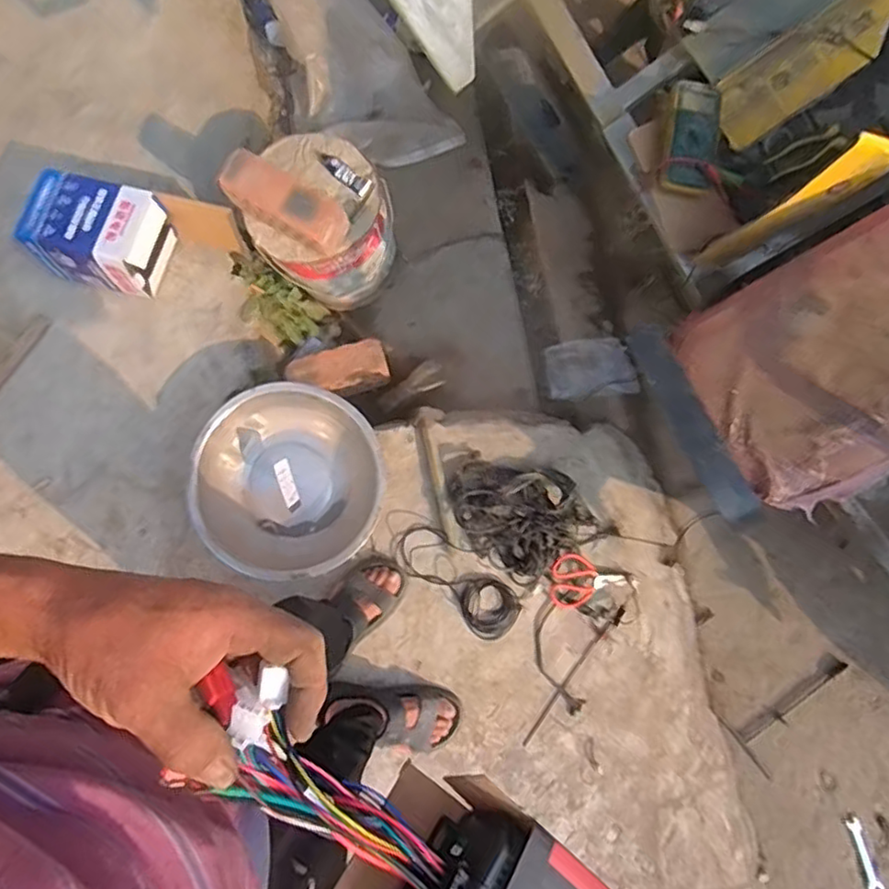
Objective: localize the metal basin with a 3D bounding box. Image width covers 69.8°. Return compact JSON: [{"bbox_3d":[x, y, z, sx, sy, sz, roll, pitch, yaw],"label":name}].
[{"bbox_3d":[-0.305,0.077,1.273,0.362,0.107,0.366,-1,79,4],"label":"metal basin"}]

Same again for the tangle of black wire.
[{"bbox_3d":[0.159,0.131,1.356,0.247,0.063,0.282,-39,78,-4],"label":"tangle of black wire"}]

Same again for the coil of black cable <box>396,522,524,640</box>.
[{"bbox_3d":[0.025,0.285,1.347,0.299,0.032,0.124,41,84,11],"label":"coil of black cable"}]

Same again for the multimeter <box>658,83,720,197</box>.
[{"bbox_3d":[0.424,-0.528,1.106,0.095,0.040,0.198,10,80,7],"label":"multimeter"}]

